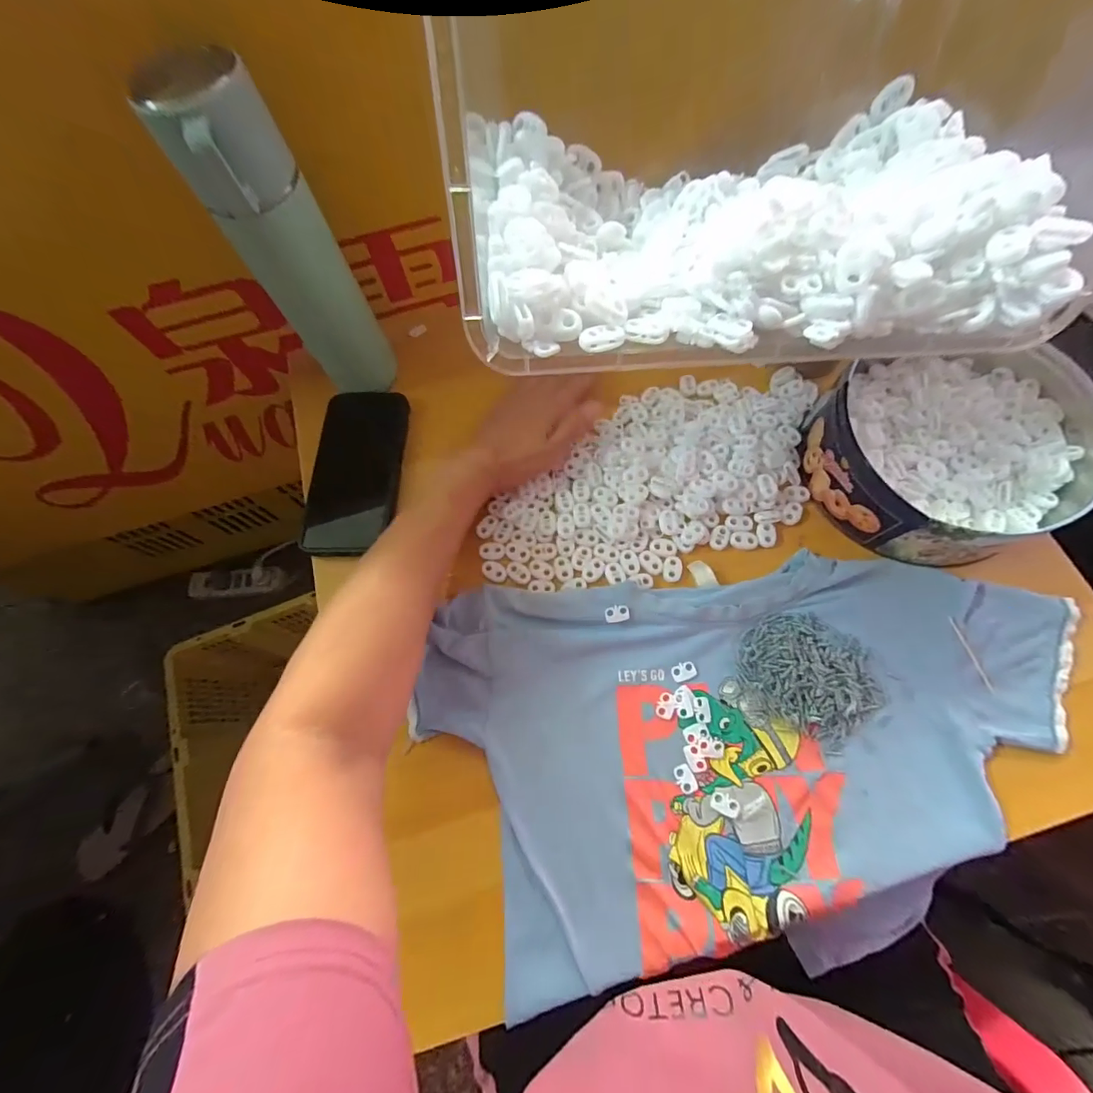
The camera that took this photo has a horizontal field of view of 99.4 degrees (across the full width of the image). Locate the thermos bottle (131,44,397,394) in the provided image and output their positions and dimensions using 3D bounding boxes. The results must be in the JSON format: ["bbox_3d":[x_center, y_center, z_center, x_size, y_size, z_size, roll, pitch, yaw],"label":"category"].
[{"bbox_3d":[-0.187,-0.213,0.356,0.062,0.228,0.058,-30,73,-8],"label":"thermos bottle"}]

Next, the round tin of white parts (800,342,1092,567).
[{"bbox_3d":[0.331,-0.089,0.377,0.214,0.062,0.181,-35,73,-9],"label":"round tin of white parts"}]

